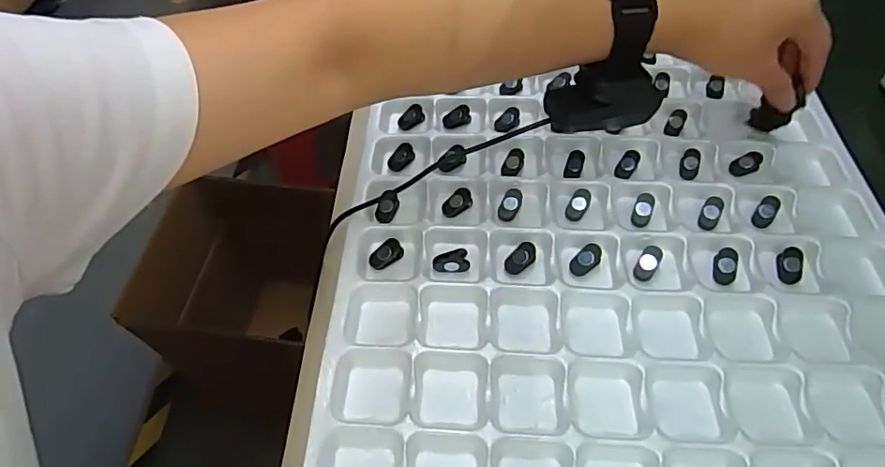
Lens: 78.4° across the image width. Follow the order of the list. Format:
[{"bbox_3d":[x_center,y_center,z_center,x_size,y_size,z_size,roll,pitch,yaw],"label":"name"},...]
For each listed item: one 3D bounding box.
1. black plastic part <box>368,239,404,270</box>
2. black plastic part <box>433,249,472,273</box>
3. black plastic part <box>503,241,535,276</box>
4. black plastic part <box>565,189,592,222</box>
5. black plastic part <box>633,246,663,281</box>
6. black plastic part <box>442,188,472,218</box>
[{"bbox_3d":[-0.037,0.014,0.351,0.023,0.010,0.011,-30,57,-16],"label":"black plastic part"},{"bbox_3d":[0.005,0.017,0.343,0.023,0.010,0.011,-11,55,-8],"label":"black plastic part"},{"bbox_3d":[0.050,0.016,0.346,0.021,0.012,0.011,-38,62,-24],"label":"black plastic part"},{"bbox_3d":[0.093,-0.020,0.372,0.012,0.009,0.024,28,77,23],"label":"black plastic part"},{"bbox_3d":[0.129,0.019,0.341,0.011,0.004,0.024,30,85,24],"label":"black plastic part"},{"bbox_3d":[0.010,-0.021,0.375,0.022,0.012,0.010,-36,61,-23],"label":"black plastic part"}]

